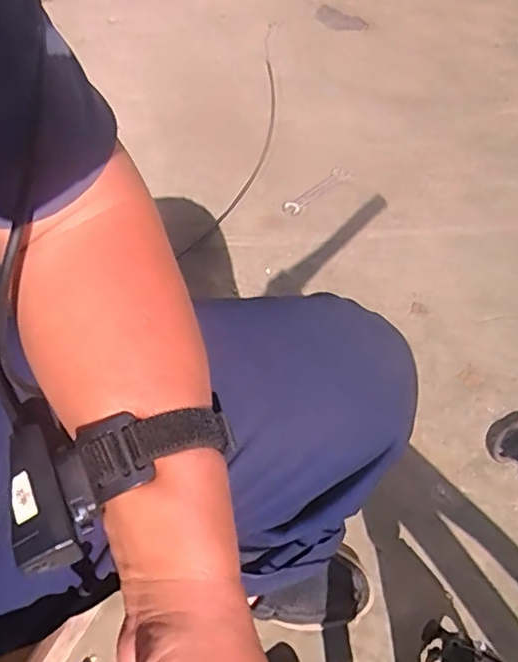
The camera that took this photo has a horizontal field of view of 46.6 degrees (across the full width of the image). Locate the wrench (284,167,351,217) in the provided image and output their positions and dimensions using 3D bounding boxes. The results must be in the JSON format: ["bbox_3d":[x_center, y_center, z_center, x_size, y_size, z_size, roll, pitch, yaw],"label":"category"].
[{"bbox_3d":[0.109,-0.261,1.118,0.155,0.005,0.037,-38,65,-22],"label":"wrench"}]

